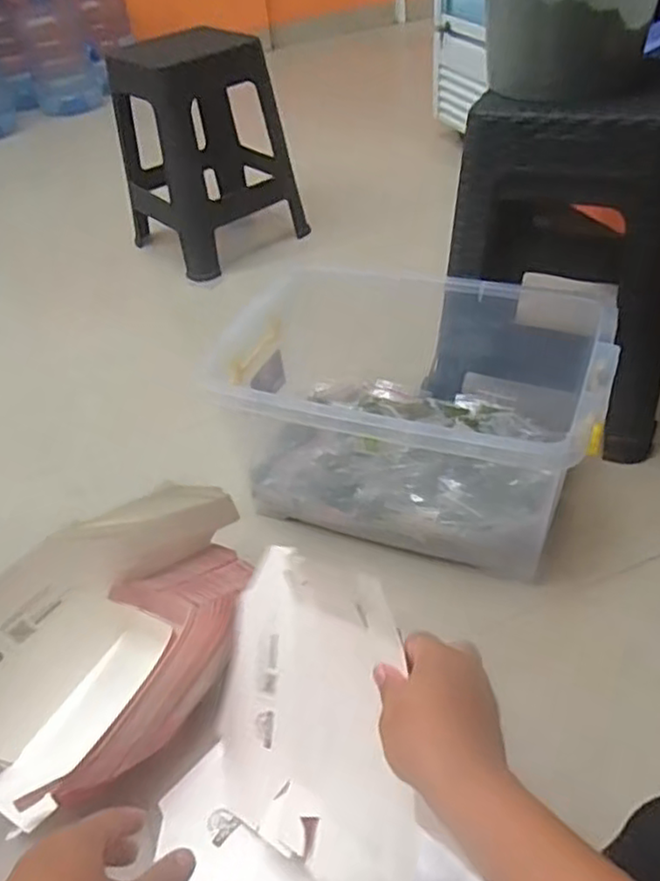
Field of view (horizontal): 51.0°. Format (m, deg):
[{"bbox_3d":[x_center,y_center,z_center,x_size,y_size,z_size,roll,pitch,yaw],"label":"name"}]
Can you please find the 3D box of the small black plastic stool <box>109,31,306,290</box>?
[{"bbox_3d":[-0.313,-0.732,1.731,0.369,0.465,0.354,-32,47,-25],"label":"small black plastic stool"}]

